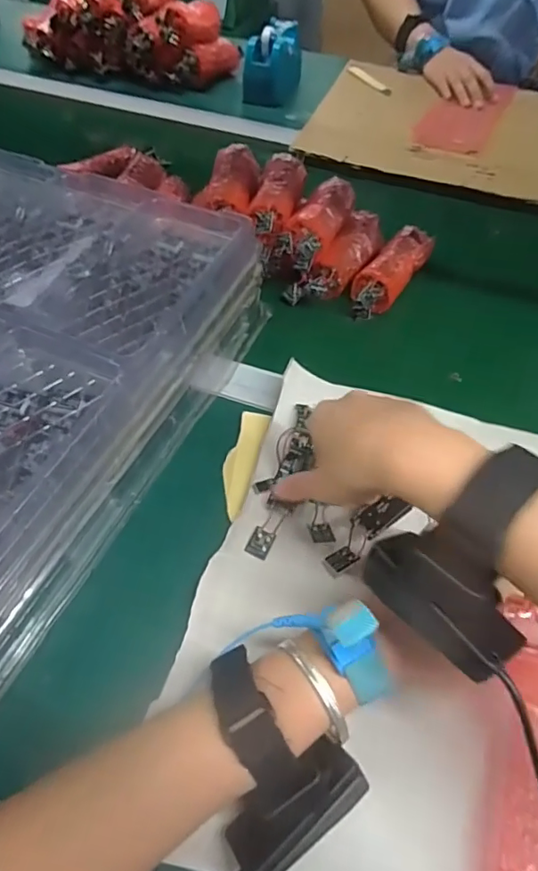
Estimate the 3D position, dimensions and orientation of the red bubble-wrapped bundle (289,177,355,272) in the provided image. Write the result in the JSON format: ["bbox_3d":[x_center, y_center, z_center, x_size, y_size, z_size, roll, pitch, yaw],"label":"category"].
[{"bbox_3d":[0.049,-0.211,0.515,0.041,0.035,0.112,21,57,12],"label":"red bubble-wrapped bundle"}]

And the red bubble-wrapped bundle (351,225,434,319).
[{"bbox_3d":[0.123,-0.167,0.525,0.043,0.034,0.118,32,73,19],"label":"red bubble-wrapped bundle"}]

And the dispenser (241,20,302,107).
[{"bbox_3d":[0.008,-0.568,0.800,0.062,0.089,0.137,15,55,8],"label":"dispenser"}]

